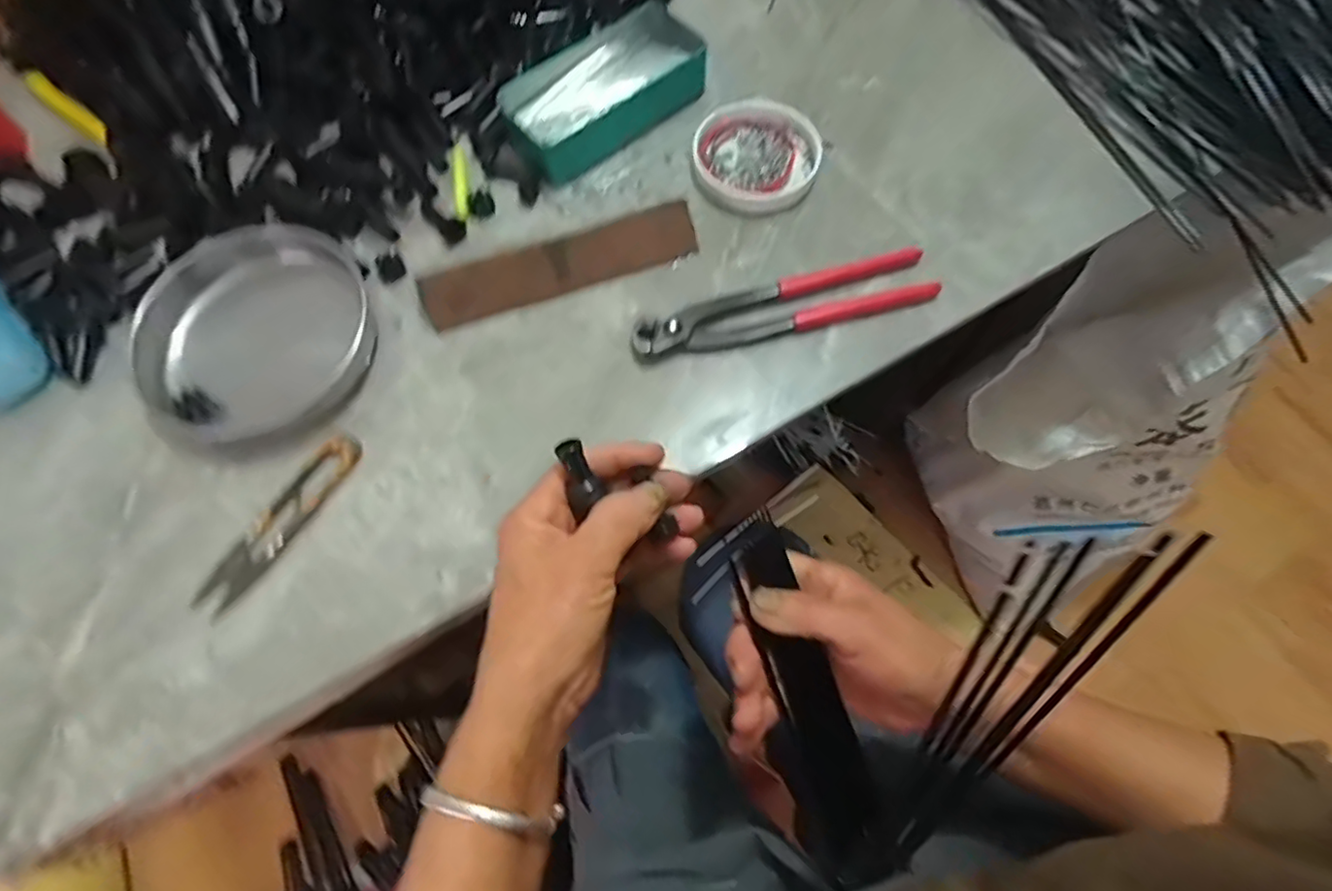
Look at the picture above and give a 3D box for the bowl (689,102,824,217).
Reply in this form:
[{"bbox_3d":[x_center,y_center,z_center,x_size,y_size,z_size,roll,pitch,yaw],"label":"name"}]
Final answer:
[{"bbox_3d":[0.063,-0.204,0.439,0.086,0.019,0.089,0,68,1],"label":"bowl"}]

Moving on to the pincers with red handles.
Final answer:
[{"bbox_3d":[0.076,-0.088,0.392,0.197,0.016,0.036,-17,69,-6],"label":"pincers with red handles"}]

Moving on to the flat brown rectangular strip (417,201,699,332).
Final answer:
[{"bbox_3d":[-0.067,-0.117,0.399,0.177,0.030,0.024,-18,69,-6],"label":"flat brown rectangular strip"}]

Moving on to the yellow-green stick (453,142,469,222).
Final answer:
[{"bbox_3d":[-0.144,-0.187,0.438,0.010,0.007,0.069,-11,68,-3],"label":"yellow-green stick"}]

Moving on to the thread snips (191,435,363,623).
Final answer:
[{"bbox_3d":[-0.217,0.041,0.349,0.026,0.009,0.114,31,72,13],"label":"thread snips"}]

